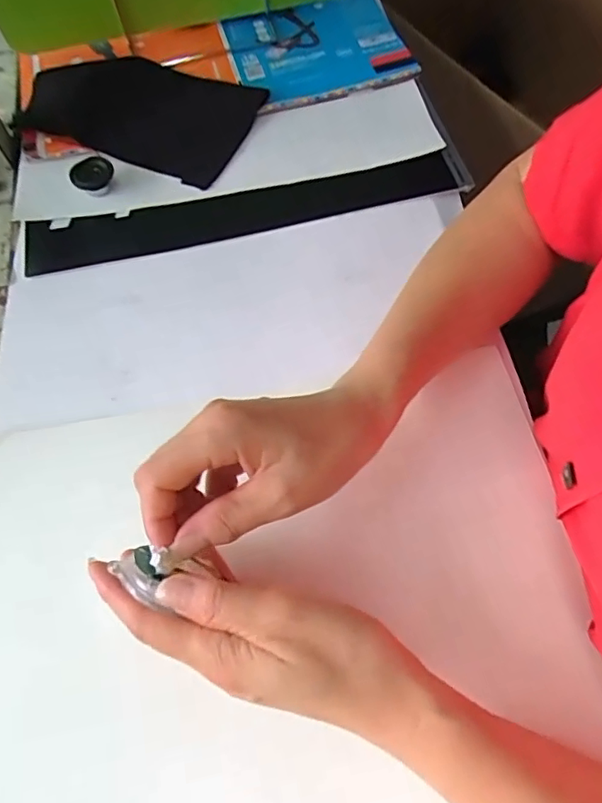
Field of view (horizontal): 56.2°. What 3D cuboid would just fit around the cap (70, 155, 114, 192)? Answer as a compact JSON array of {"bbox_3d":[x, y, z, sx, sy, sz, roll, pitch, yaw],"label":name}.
[{"bbox_3d":[-0.180,-0.196,0.486,0.035,0.015,0.039,-27,64,-10],"label":"cap"}]

